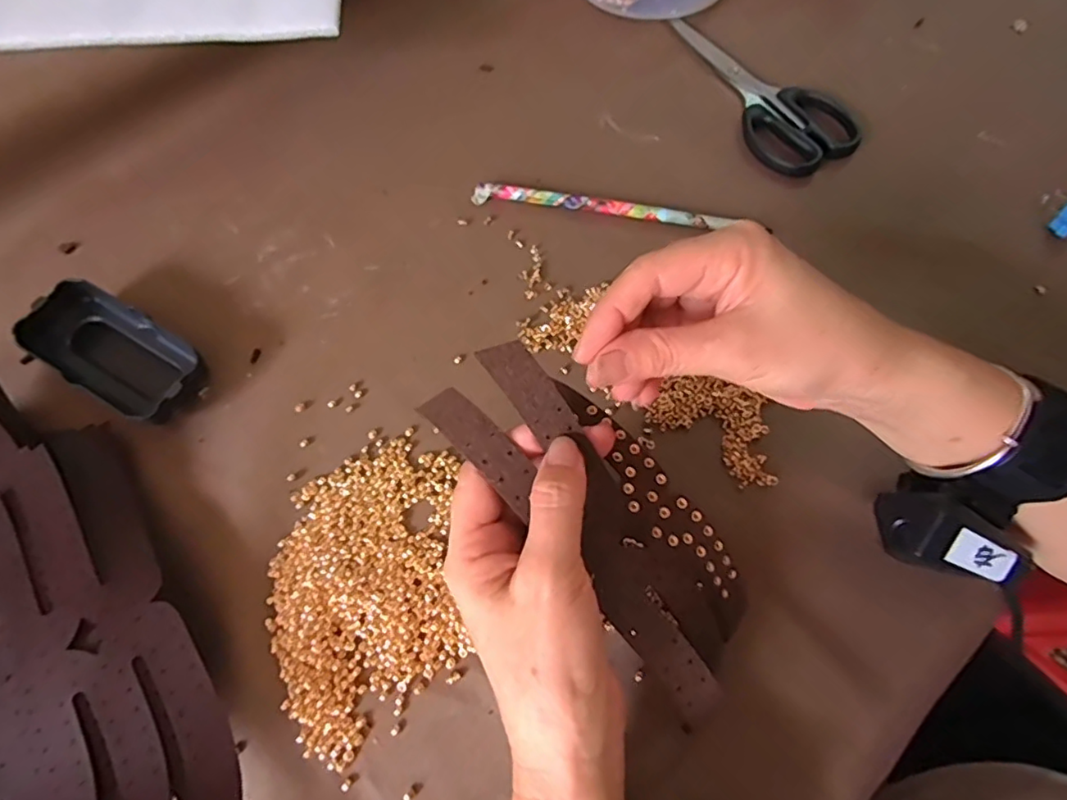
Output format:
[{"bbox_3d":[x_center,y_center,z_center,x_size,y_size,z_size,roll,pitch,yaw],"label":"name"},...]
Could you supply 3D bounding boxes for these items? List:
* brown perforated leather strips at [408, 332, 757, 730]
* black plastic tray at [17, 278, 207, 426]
[{"bbox_3d":[0.030,0.051,0.256,0.070,0.040,0.174,-44,94,-15],"label":"brown perforated leather strips"},{"bbox_3d":[-0.243,-0.027,0.340,0.109,0.027,0.053,26,70,12],"label":"black plastic tray"}]

